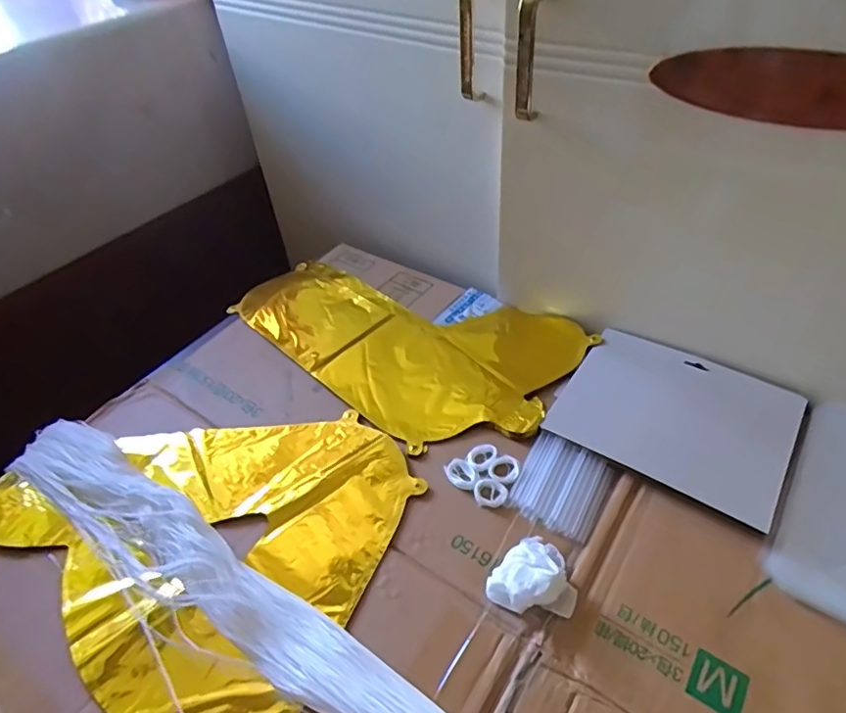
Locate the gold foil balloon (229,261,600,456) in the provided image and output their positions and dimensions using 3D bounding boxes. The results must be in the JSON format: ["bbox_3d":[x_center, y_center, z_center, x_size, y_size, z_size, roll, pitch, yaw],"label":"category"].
[{"bbox_3d":[-0.034,-0.026,0.633,0.390,0.015,0.223,25,53,27],"label":"gold foil balloon"}]

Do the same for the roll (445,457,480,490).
[{"bbox_3d":[0.034,0.104,0.490,0.024,0.004,0.032,-35,52,-25],"label":"roll"}]

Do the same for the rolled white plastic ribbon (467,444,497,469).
[{"bbox_3d":[0.053,0.090,0.501,0.023,0.004,0.028,28,54,29],"label":"rolled white plastic ribbon"}]

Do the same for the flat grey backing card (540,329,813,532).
[{"bbox_3d":[0.236,0.054,0.519,0.194,0.009,0.158,24,52,26],"label":"flat grey backing card"}]

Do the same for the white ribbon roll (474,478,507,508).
[{"bbox_3d":[0.058,0.116,0.475,0.027,0.004,0.025,-3,45,3],"label":"white ribbon roll"}]

